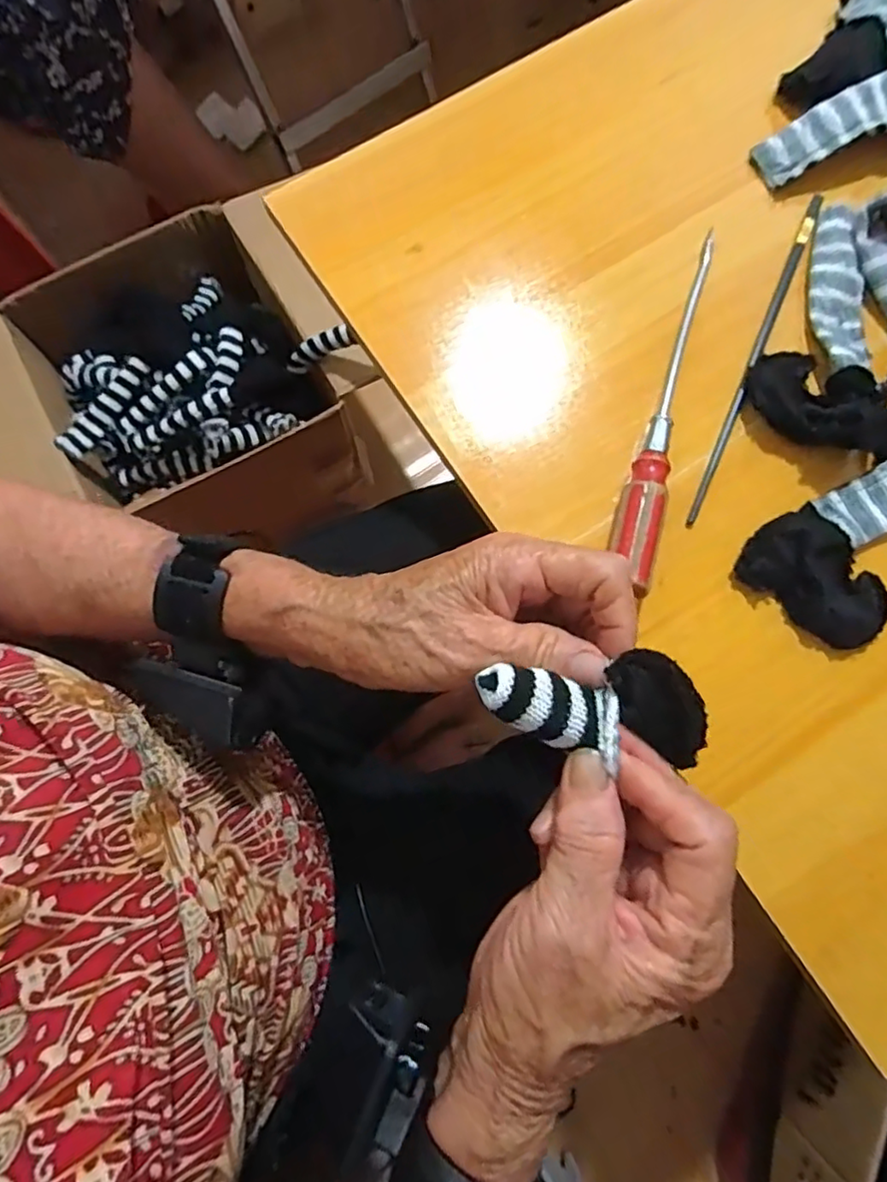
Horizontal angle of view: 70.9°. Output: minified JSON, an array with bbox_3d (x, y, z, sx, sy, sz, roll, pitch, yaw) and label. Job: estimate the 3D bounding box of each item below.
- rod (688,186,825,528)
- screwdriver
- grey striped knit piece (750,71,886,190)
[{"bbox_3d":[0.188,-0.144,0.373,0.007,0.006,0.236,25,79,5],"label":"rod"},{"bbox_3d":[0.127,-0.111,0.357,0.026,0.028,0.232,15,79,3],"label":"screwdriver"},{"bbox_3d":[0.259,-0.296,0.389,0.120,0.012,0.034,-24,79,10],"label":"grey striped knit piece"}]

